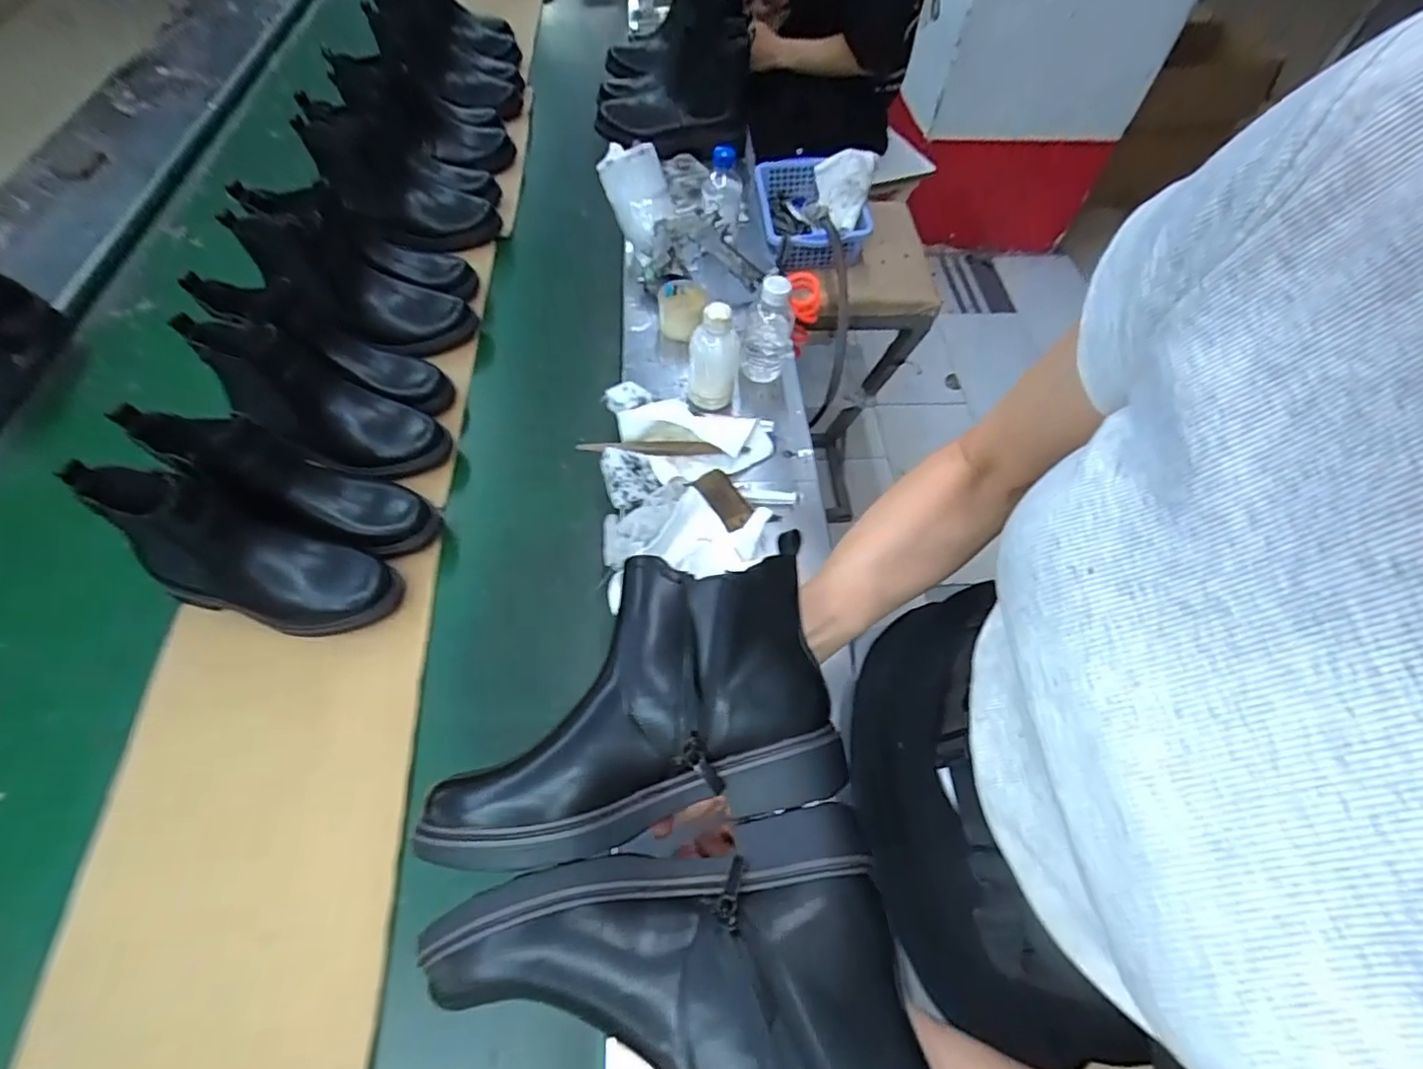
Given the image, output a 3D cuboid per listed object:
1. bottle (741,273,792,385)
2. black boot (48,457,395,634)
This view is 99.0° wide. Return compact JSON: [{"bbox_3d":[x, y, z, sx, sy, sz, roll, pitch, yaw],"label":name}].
[{"bbox_3d":[0.071,-0.254,0.753,0.059,0.129,0.051,12,59,6],"label":"bottle"},{"bbox_3d":[-0.442,0.017,0.576,0.239,0.136,0.096,14,59,6],"label":"black boot"}]

